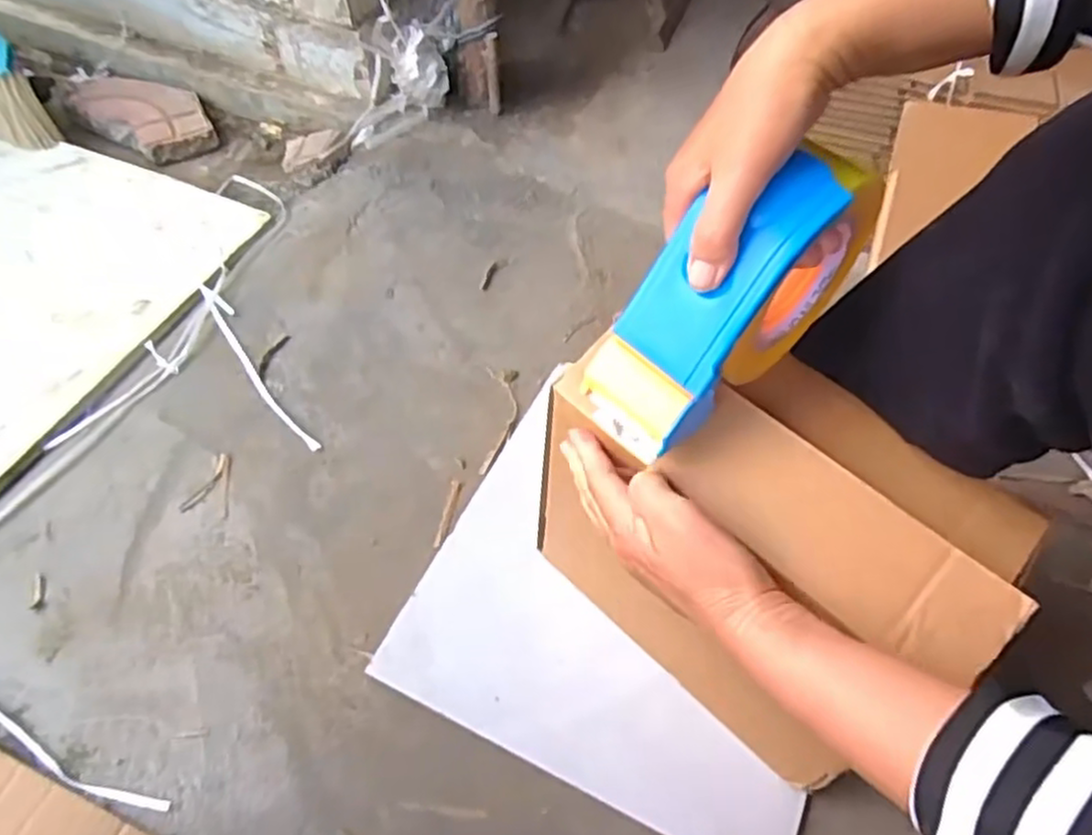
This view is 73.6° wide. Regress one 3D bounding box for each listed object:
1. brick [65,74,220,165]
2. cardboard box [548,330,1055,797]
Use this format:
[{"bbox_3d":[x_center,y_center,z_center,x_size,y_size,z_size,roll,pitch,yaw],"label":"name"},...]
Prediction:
[{"bbox_3d":[-0.572,-0.436,1.035,0.256,0.035,0.116,31,60,19],"label":"brick"},{"bbox_3d":[0.132,0.085,0.490,0.251,0.242,0.130,39,66,23],"label":"cardboard box"}]

